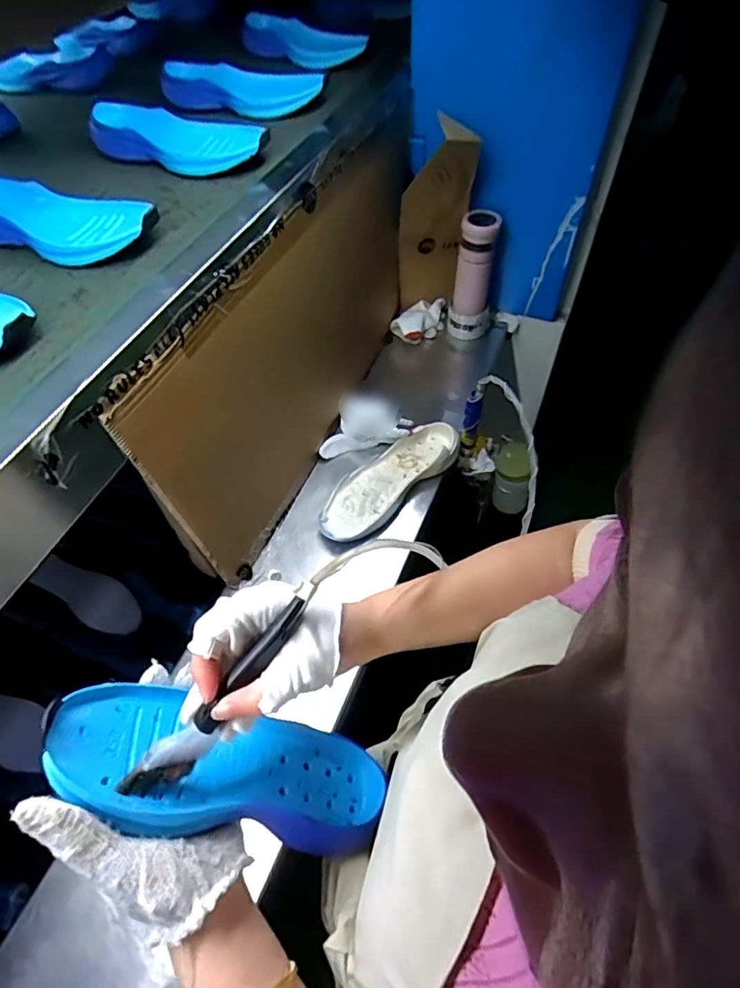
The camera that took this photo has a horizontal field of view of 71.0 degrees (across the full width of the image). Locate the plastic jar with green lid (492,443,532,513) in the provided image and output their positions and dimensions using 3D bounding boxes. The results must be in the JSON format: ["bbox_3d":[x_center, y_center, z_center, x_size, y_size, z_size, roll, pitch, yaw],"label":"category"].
[{"bbox_3d":[0.268,-0.028,0.978,0.070,0.138,0.066,-1,56,2],"label":"plastic jar with green lid"}]

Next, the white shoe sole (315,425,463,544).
[{"bbox_3d":[0.029,-0.023,0.862,0.273,0.050,0.101,-40,63,-21],"label":"white shoe sole"}]

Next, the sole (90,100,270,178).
[{"bbox_3d":[-0.247,-0.450,0.659,0.235,0.040,0.072,14,58,12],"label":"sole"}]

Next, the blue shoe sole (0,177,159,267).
[{"bbox_3d":[-0.336,-0.298,0.561,0.238,0.042,0.088,17,59,14],"label":"blue shoe sole"}]

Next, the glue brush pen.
[{"bbox_3d":[-0.089,0.121,0.320,0.018,0.028,0.161,39,89,25],"label":"glue brush pen"}]

